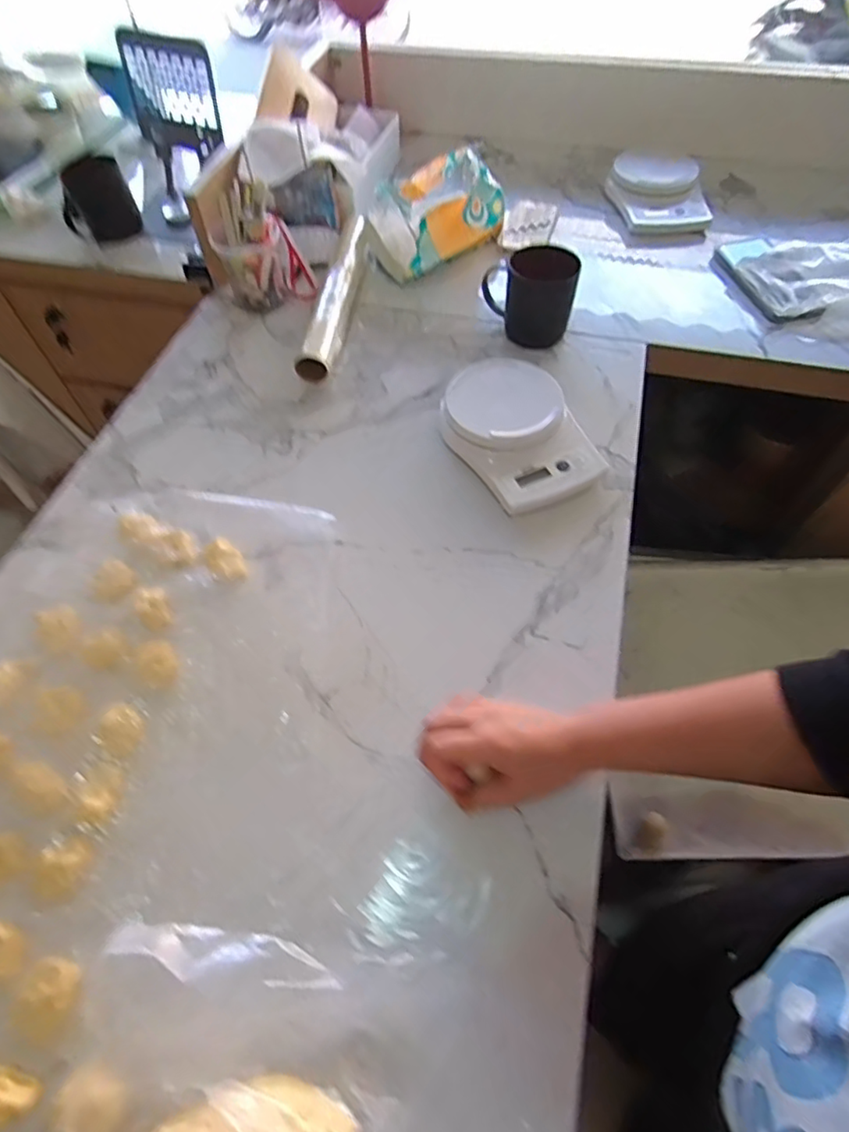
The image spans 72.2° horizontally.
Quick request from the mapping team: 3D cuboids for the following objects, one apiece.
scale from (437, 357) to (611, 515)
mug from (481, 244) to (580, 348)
[{"bbox_3d":[0.102,-0.149,0.639,0.133,0.046,0.180,-24,60,-13],"label":"scale"},{"bbox_3d":[0.128,-0.337,0.721,0.113,0.098,0.074,6,58,6],"label":"mug"}]

